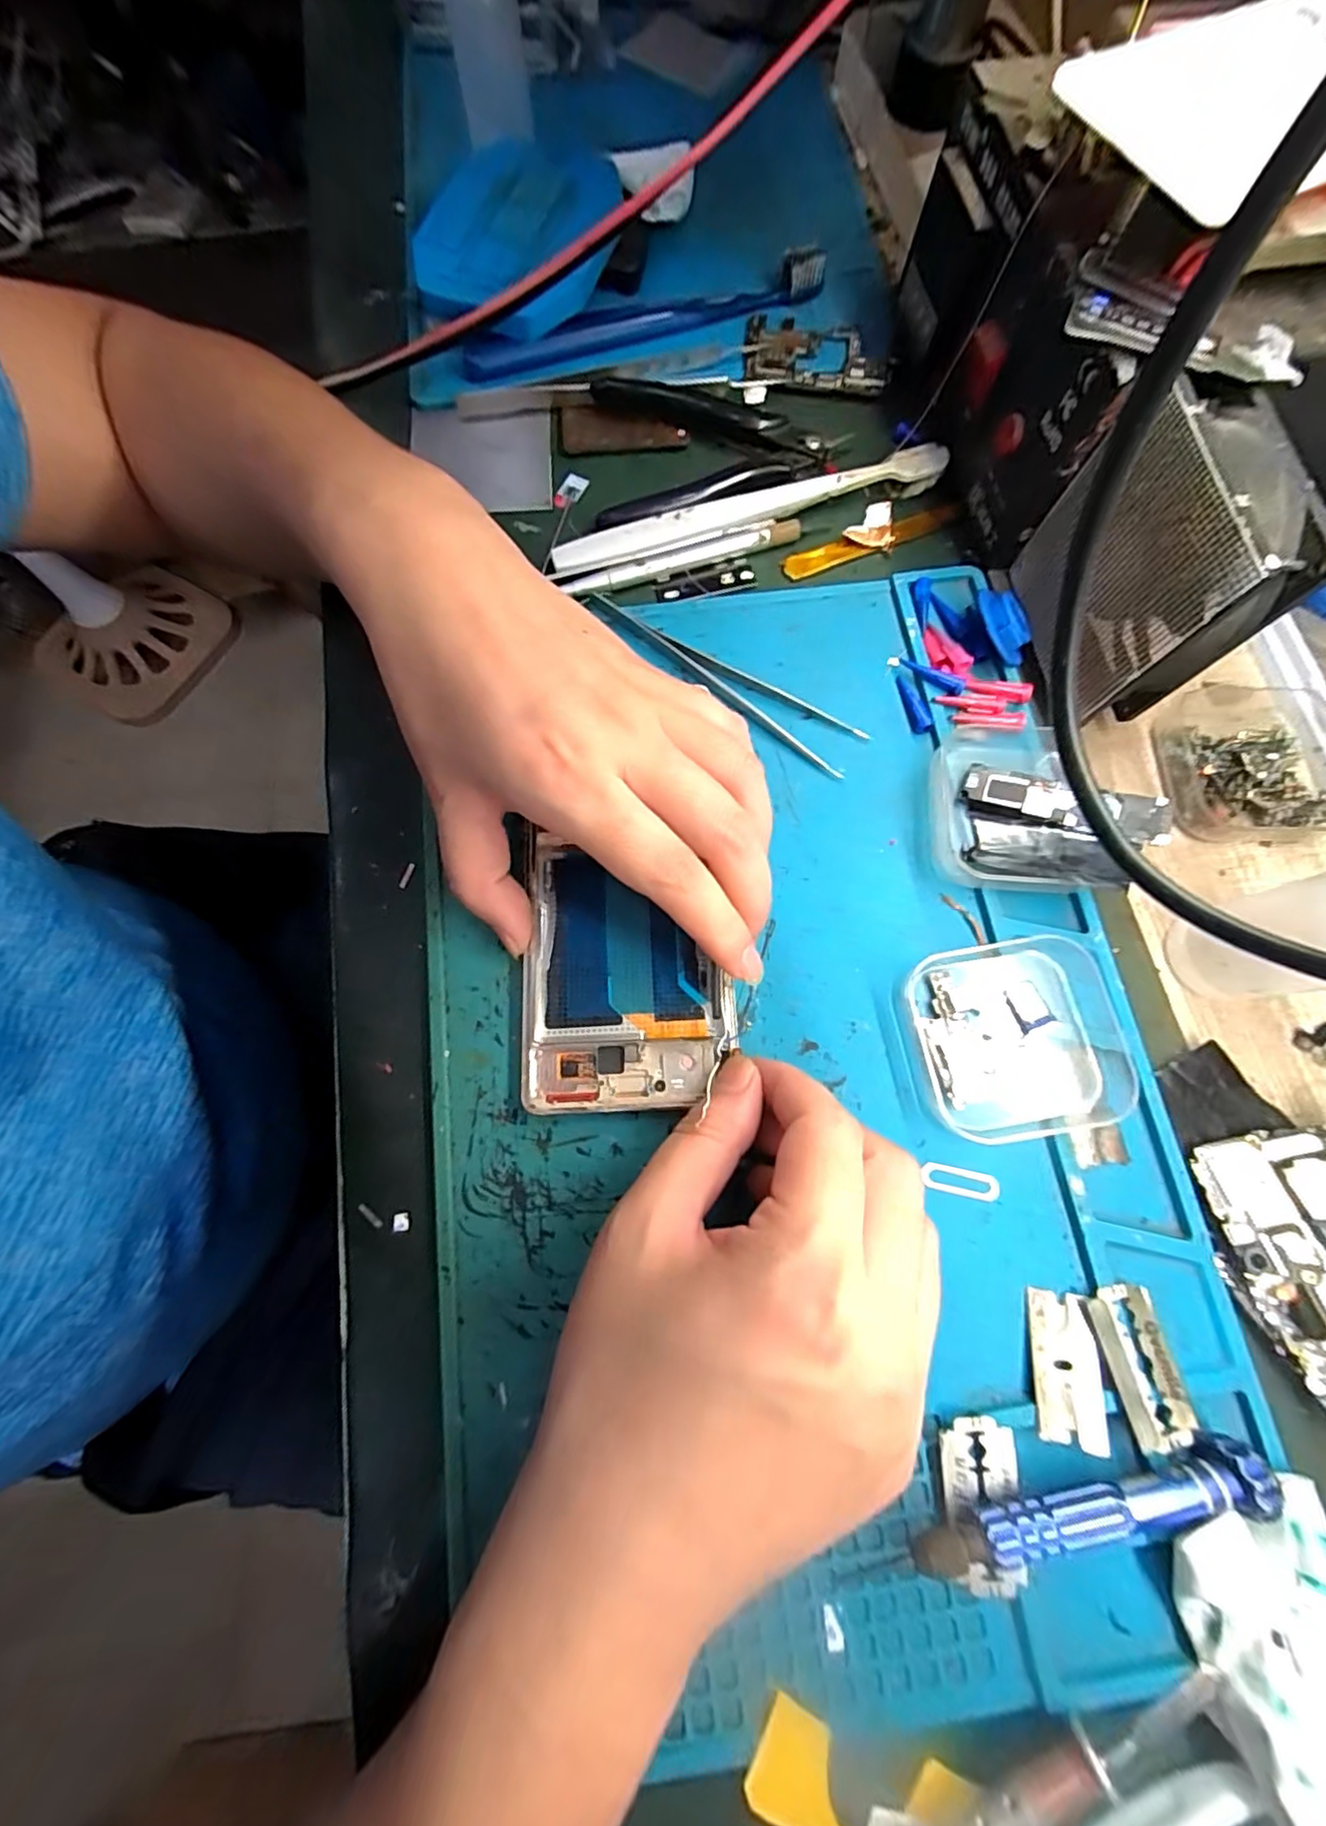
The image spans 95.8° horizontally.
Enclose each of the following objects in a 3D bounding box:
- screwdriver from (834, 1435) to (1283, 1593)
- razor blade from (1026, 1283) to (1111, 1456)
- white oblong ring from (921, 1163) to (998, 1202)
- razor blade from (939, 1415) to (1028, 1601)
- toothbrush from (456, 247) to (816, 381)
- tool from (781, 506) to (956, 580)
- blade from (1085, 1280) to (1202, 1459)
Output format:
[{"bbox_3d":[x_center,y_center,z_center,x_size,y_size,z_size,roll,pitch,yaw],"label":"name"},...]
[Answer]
[{"bbox_3d":[0.111,0.175,0.169,0.118,0.015,0.020,-13,75,-3],"label":"screwdriver"},{"bbox_3d":[0.125,0.141,0.185,0.020,0.004,0.039,7,65,5],"label":"razor blade"},{"bbox_3d":[0.100,0.091,0.201,0.025,0.004,0.009,10,75,3],"label":"white oblong ring"},{"bbox_3d":[0.093,0.173,0.174,0.021,0.006,0.042,-1,75,6],"label":"razor blade"},{"bbox_3d":[-0.008,-0.302,0.302,0.186,0.015,0.019,-19,75,-5],"label":"toothbrush"},{"bbox_3d":[0.094,-0.171,0.274,0.081,0.006,0.012,-22,76,-5],"label":"tool"},{"bbox_3d":[0.147,0.139,0.184,0.020,0.004,0.042,-8,70,-6],"label":"blade"}]

